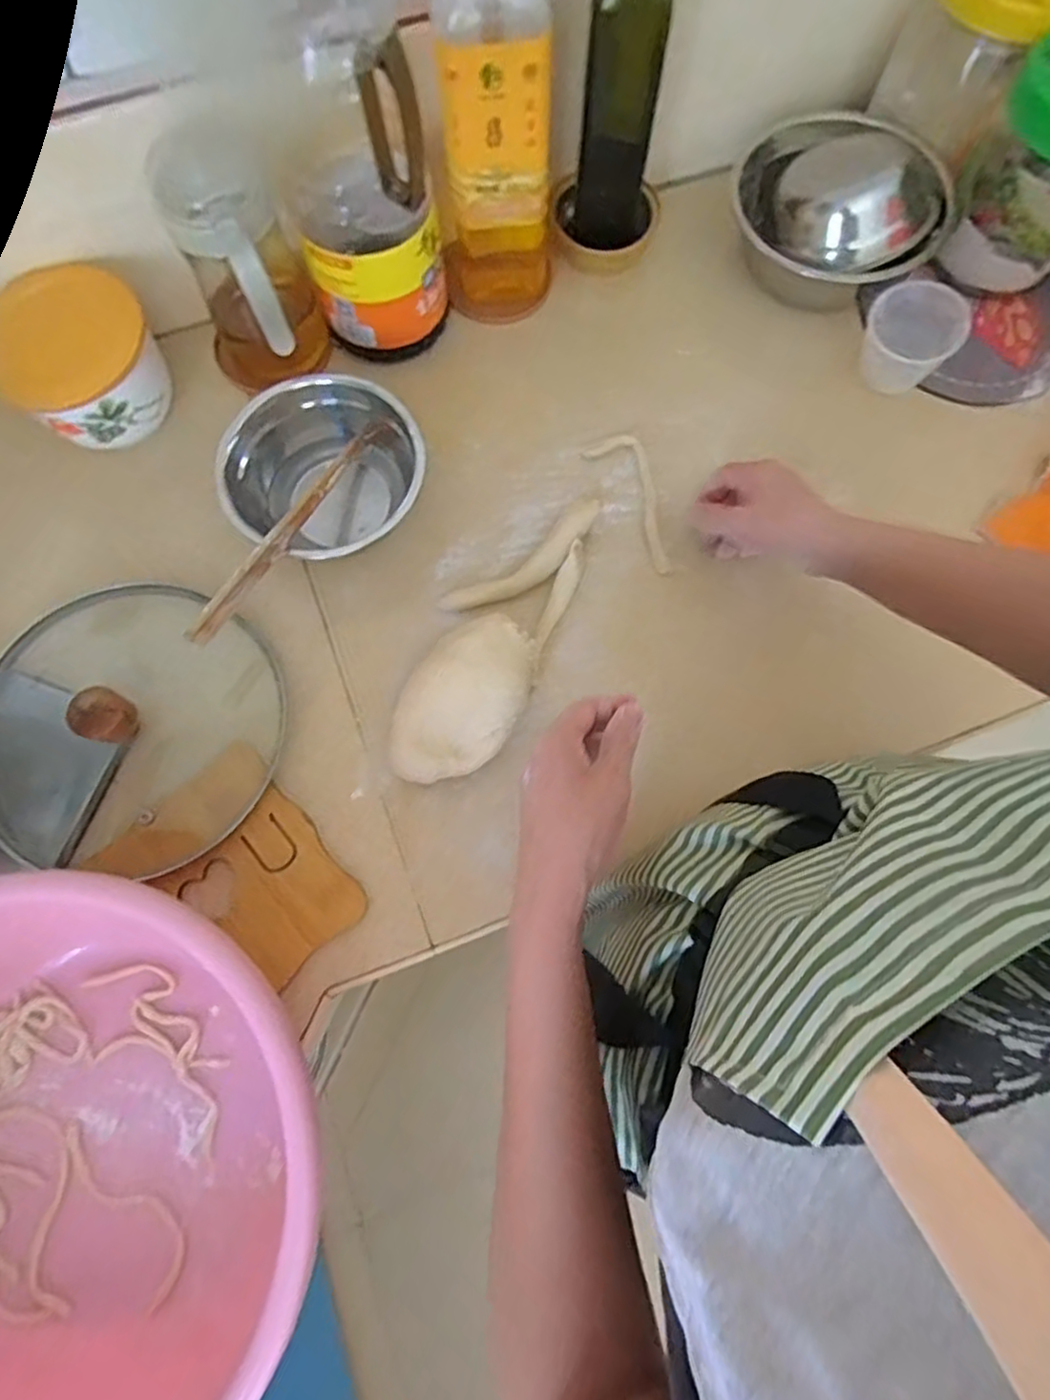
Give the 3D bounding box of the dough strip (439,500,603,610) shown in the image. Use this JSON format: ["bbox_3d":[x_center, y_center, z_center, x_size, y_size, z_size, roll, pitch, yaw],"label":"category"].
[{"bbox_3d":[0.003,-0.112,0.535,0.150,0.011,0.036,-36,79,-9],"label":"dough strip"}]

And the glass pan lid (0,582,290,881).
[{"bbox_3d":[-0.297,0.011,0.469,0.222,0.069,0.205,0,75,-1],"label":"glass pan lid"}]

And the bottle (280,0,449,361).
[{"bbox_3d":[-0.128,-0.391,0.476,0.107,0.281,0.111,-22,77,-6],"label":"bottle"}]

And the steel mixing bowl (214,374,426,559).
[{"bbox_3d":[-0.151,-0.172,0.515,0.149,0.086,0.119,-40,79,-10],"label":"steel mixing bowl"}]

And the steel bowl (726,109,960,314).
[{"bbox_3d":[0.275,-0.428,0.584,0.179,0.093,0.177,20,76,4],"label":"steel bowl"}]

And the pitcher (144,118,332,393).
[{"bbox_3d":[-0.218,-0.325,0.521,0.100,0.158,0.111,-23,77,-6],"label":"pitcher"}]

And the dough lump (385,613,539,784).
[{"bbox_3d":[-0.042,0.002,0.484,0.080,0.054,0.137,41,79,9],"label":"dough lump"}]

